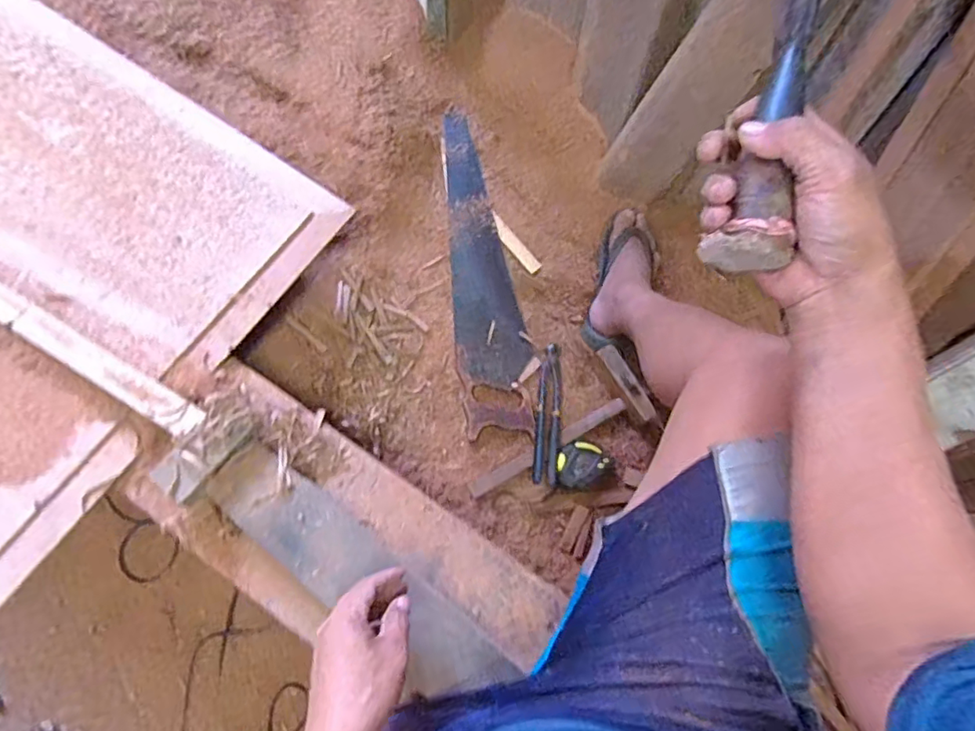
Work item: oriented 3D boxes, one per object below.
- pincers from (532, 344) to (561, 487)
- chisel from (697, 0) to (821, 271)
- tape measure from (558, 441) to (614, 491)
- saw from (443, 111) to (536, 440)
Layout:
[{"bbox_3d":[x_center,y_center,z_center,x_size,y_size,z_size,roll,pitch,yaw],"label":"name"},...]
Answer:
[{"bbox_3d":[0.093,0.072,0.846,0.039,0.022,0.216,3,76,1],"label":"pincers"},{"bbox_3d":[0.186,-0.173,0.351,0.044,0.051,0.235,14,84,3],"label":"chisel"},{"bbox_3d":[0.146,0.153,0.833,0.090,0.038,0.073,-4,76,-1],"label":"tape measure"},{"bbox_3d":[-0.005,-0.163,0.896,0.109,0.028,0.540,-6,76,-1],"label":"saw"}]

